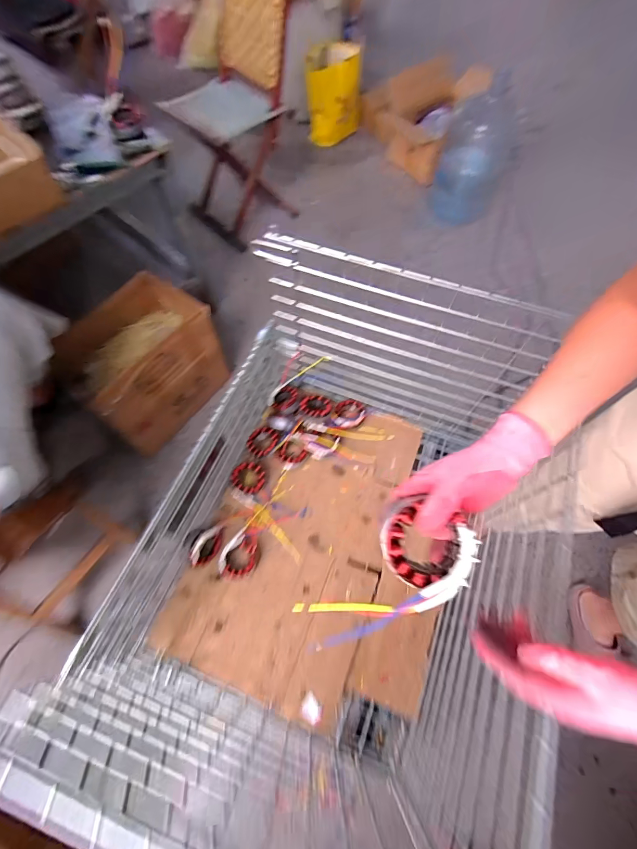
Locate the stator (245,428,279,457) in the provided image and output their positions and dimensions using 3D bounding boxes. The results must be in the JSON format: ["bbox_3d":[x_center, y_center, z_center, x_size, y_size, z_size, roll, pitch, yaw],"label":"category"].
[{"bbox_3d":[-0.147,0.043,0.969,0.083,0.034,0.078,0,65,-1],"label":"stator"}]

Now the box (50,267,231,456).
[{"bbox_3d":[-0.487,-0.175,1.089,0.285,0.286,0.407,35,69,14],"label":"box"}]

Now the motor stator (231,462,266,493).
[{"bbox_3d":[-0.179,0.133,0.942,0.083,0.035,0.080,13,51,-16],"label":"motor stator"}]

